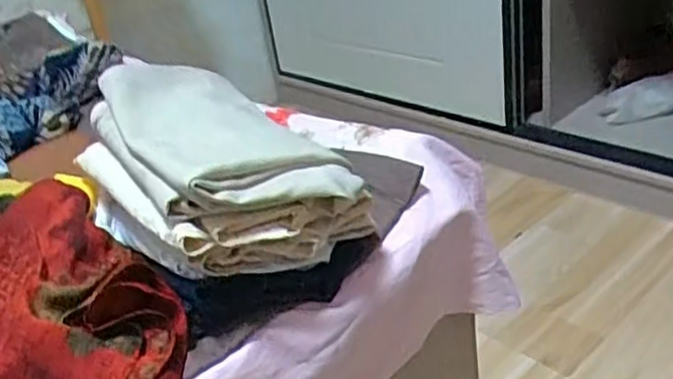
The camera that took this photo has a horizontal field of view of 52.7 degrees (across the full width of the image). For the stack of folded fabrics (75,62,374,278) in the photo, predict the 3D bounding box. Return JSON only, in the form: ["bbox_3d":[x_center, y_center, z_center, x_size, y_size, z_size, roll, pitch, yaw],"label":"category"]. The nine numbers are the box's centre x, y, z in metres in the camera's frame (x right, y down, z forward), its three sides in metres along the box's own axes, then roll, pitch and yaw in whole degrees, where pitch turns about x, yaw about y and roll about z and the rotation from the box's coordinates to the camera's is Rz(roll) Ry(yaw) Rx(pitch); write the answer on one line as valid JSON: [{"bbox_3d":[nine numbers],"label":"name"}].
[{"bbox_3d":[-0.115,-0.022,0.644,0.178,0.127,0.287,-27,33,-29],"label":"stack of folded fabrics"}]

